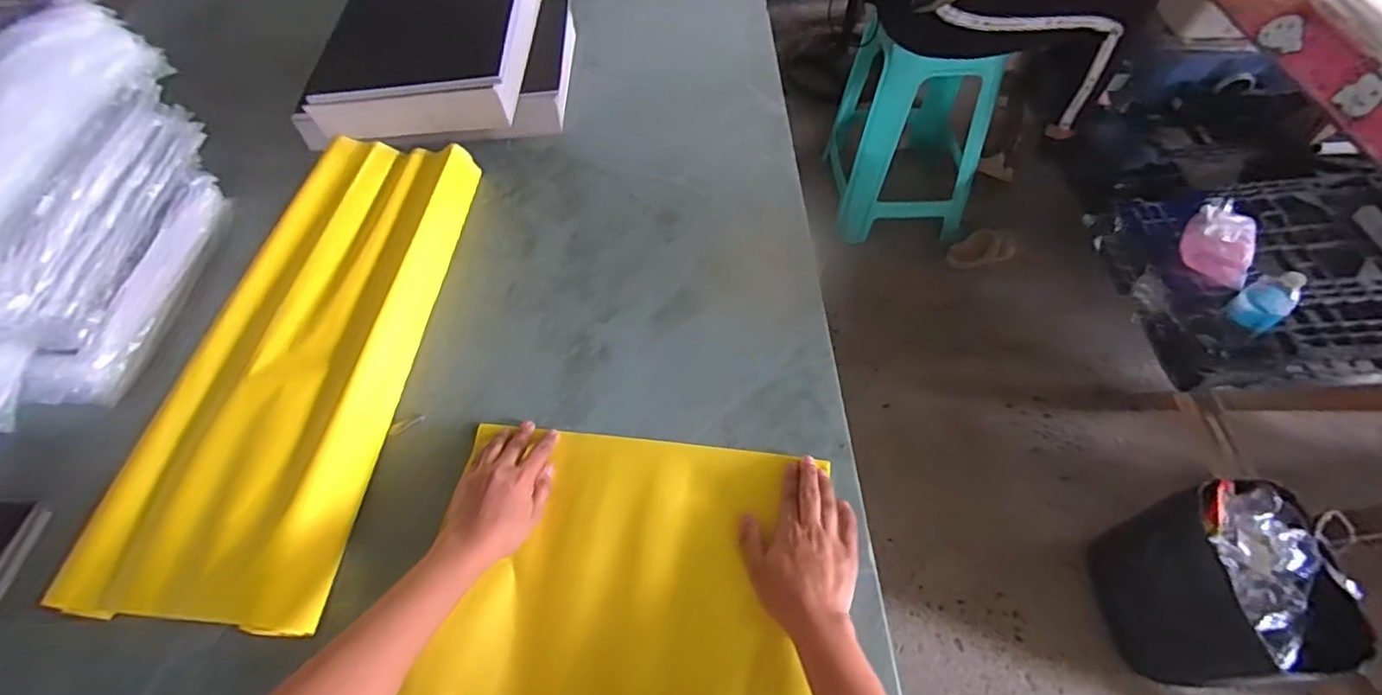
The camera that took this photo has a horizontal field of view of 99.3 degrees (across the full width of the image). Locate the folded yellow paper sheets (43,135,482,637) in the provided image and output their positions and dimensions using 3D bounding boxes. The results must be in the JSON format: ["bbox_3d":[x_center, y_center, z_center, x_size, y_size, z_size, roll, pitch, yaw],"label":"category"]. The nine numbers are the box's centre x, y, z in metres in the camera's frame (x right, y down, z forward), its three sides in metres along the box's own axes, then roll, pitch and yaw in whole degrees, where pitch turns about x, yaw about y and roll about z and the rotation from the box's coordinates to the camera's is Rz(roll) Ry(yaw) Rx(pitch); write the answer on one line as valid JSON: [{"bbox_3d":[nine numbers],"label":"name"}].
[{"bbox_3d":[-0.416,-0.017,0.654,0.239,0.054,0.587,4,57,7],"label":"folded yellow paper sheets"}]

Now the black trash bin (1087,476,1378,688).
[{"bbox_3d":[0.974,0.470,1.121,0.232,0.386,0.298,-2,59,2],"label":"black trash bin"}]

